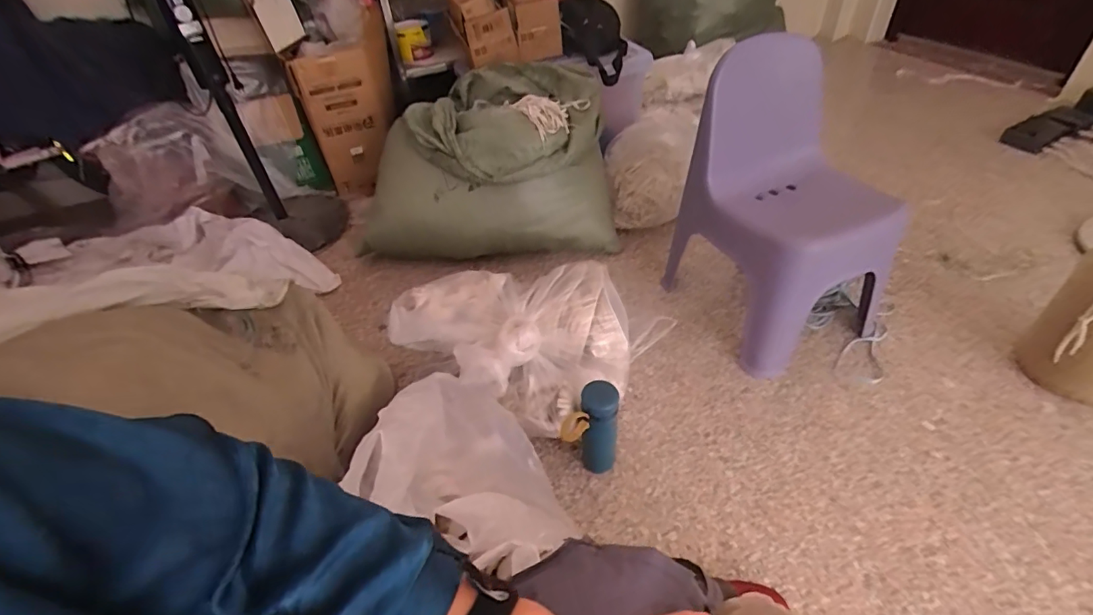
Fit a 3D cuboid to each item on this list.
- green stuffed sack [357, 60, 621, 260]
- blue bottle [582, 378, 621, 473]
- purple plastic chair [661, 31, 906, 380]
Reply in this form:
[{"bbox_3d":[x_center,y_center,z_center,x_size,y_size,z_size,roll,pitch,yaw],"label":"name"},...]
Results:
[{"bbox_3d":[-0.178,-0.397,1.428,0.730,0.397,0.347,2,43,9],"label":"green stuffed sack"},{"bbox_3d":[0.098,0.230,0.923,0.072,0.209,0.077,-6,44,2],"label":"blue bottle"},{"bbox_3d":[0.505,-0.201,1.066,0.319,0.571,0.368,-21,45,-16],"label":"purple plastic chair"}]

